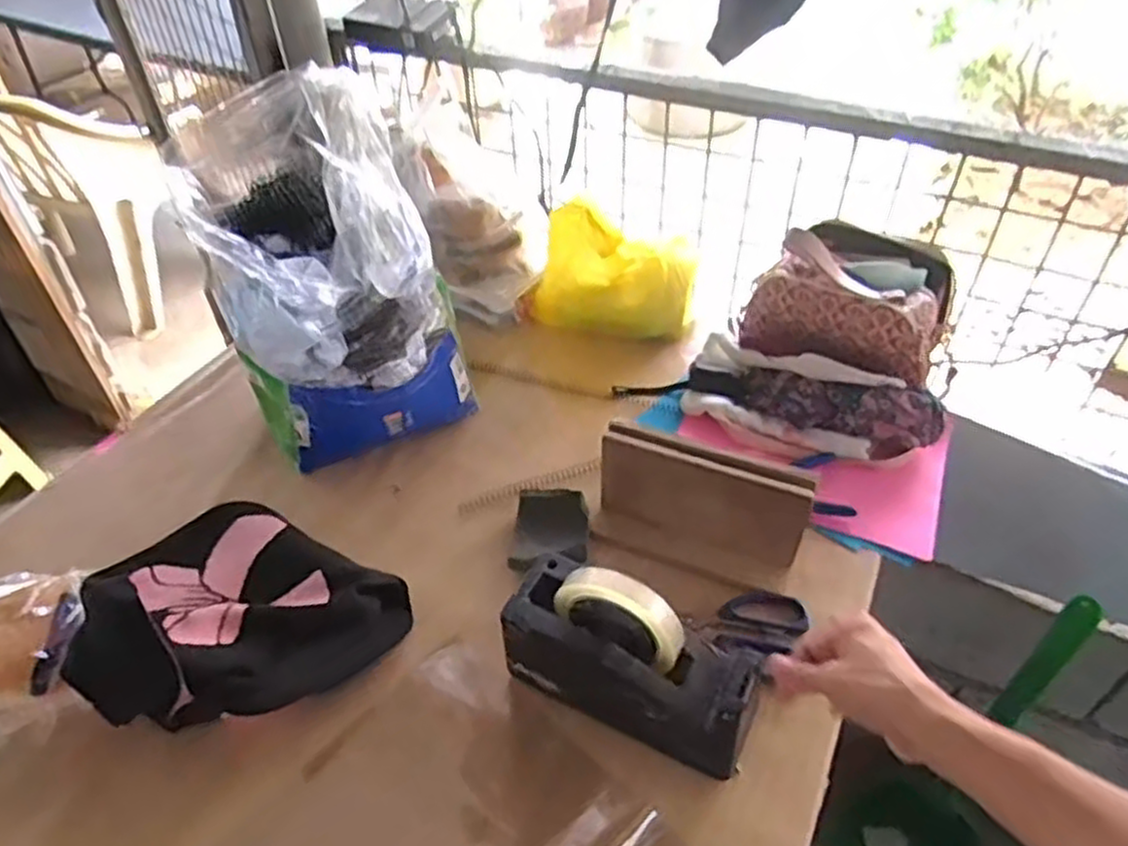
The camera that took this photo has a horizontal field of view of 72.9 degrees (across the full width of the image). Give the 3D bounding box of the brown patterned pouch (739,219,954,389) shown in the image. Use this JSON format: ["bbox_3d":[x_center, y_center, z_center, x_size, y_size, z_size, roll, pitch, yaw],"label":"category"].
[{"bbox_3d":[0.332,-0.153,0.881,0.208,0.127,0.145,22,49,22],"label":"brown patterned pouch"}]

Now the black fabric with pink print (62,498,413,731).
[{"bbox_3d":[-0.281,0.165,0.648,0.217,0.132,0.209,-1,44,1],"label":"black fabric with pink print"}]

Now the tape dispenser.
[{"bbox_3d":[0.054,0.180,0.601,0.199,0.133,0.082,20,48,21],"label":"tape dispenser"}]

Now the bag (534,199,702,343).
[{"bbox_3d":[0.074,-0.189,0.938,0.207,0.180,0.122,-12,45,-11],"label":"bag"}]

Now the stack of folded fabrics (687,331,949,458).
[{"bbox_3d":[0.265,-0.020,0.844,0.273,0.072,0.100,23,49,23],"label":"stack of folded fabrics"}]

